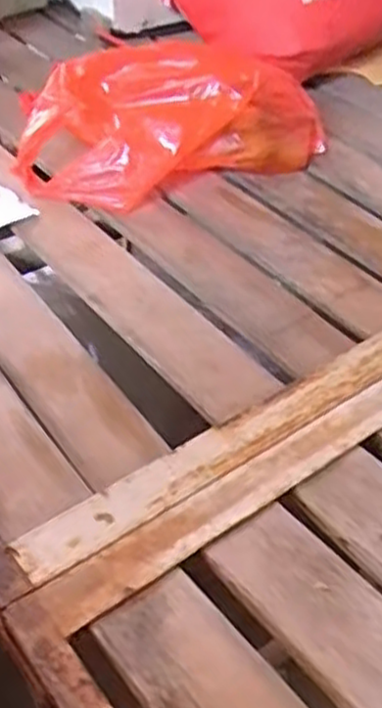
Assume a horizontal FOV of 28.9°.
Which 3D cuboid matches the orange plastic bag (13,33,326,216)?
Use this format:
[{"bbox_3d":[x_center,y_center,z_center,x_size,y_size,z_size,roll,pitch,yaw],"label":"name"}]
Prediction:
[{"bbox_3d":[-0.019,-0.221,0.695,0.289,0.097,0.124,-21,49,-24],"label":"orange plastic bag"}]

